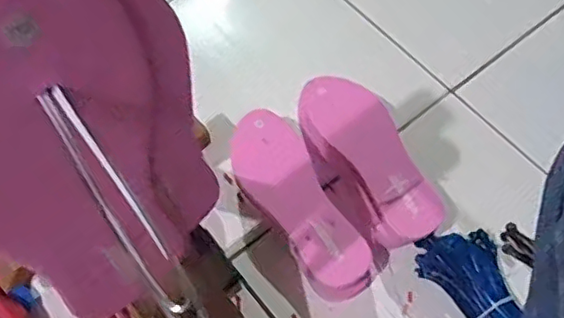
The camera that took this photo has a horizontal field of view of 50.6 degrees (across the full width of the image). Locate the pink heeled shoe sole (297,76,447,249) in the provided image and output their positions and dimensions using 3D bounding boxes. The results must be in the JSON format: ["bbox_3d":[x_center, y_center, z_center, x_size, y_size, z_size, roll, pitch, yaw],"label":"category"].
[{"bbox_3d":[0.105,-0.009,0.742,0.097,0.074,0.246,-30,67,-15],"label":"pink heeled shoe sole"}]

